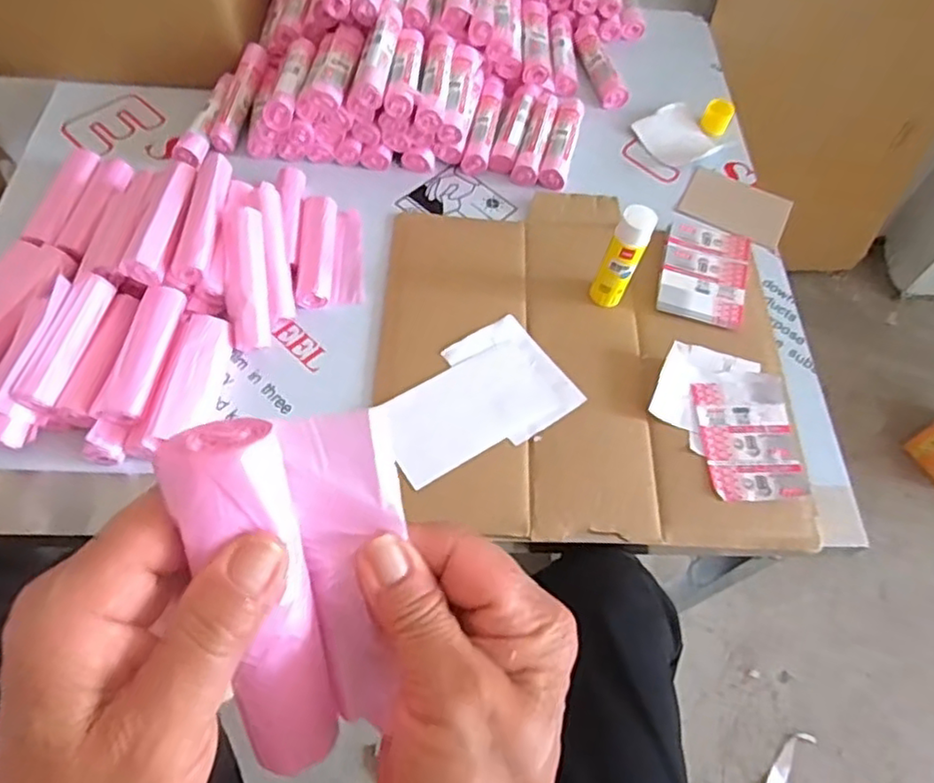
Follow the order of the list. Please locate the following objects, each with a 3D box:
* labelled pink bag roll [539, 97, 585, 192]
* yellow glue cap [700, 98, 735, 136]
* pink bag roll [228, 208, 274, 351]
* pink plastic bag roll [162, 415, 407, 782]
[{"bbox_3d":[0.104,-0.270,0.706,0.028,0.022,0.128,15,60,4],"label":"labelled pink bag roll"},{"bbox_3d":[0.289,-0.318,0.754,0.031,0.029,0.026,26,61,10],"label":"yellow glue cap"},{"bbox_3d":[-0.189,-0.096,0.562,0.032,0.020,0.121,-3,85,-2],"label":"pink bag roll"},{"bbox_3d":[-0.049,0.065,0.203,0.056,0.124,0.031,-3,21,-2],"label":"pink plastic bag roll"}]

